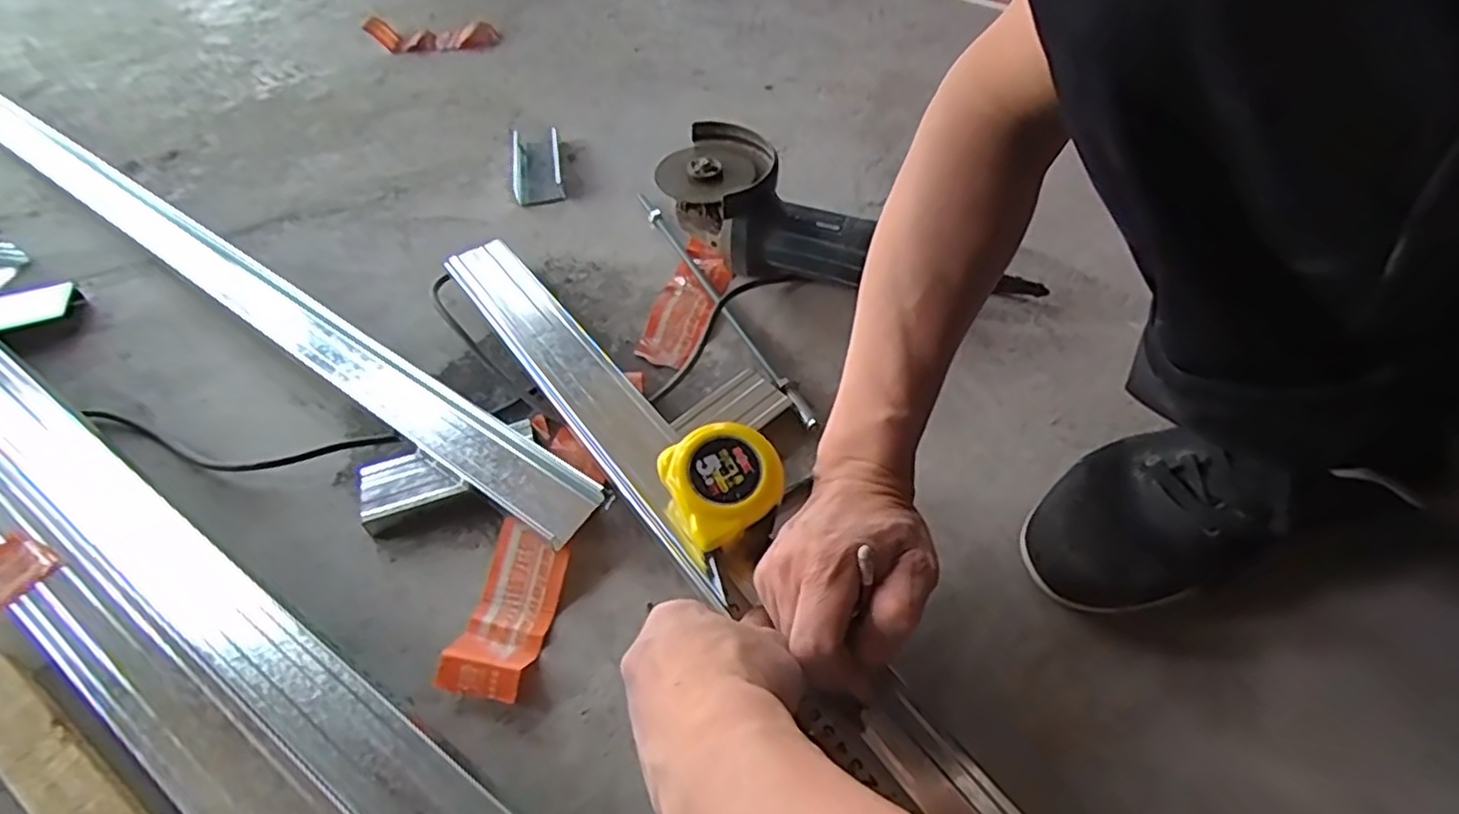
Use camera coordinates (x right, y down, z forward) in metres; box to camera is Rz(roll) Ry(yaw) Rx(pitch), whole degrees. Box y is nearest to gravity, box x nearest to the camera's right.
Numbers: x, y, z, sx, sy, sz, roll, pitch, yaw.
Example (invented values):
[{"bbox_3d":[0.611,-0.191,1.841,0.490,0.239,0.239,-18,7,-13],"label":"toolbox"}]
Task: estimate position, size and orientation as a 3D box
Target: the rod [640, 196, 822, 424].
[{"bbox_3d":[-0.013,-0.098,0.612,0.015,0.016,0.330,-23,53,-15],"label":"rod"}]

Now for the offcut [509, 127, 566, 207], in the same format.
[{"bbox_3d":[-0.210,-0.260,0.757,0.054,0.017,0.129,-11,51,-7],"label":"offcut"}]

